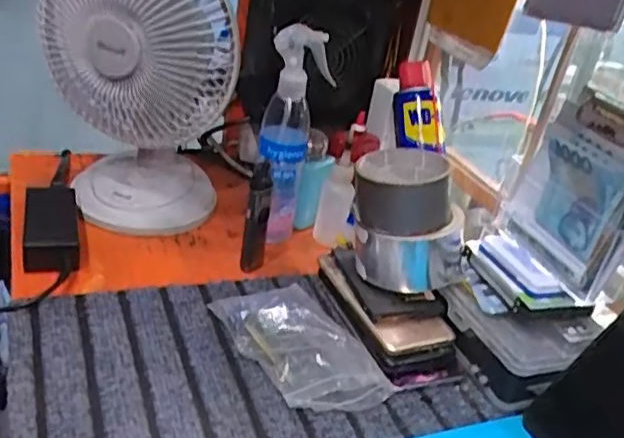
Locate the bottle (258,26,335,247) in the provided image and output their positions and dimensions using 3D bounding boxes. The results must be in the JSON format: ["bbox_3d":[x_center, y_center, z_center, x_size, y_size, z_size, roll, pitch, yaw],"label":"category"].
[{"bbox_3d":[-0.021,-0.076,0.655,0.073,0.215,0.064,6,29,-8],"label":"bottle"}]

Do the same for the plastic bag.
[{"bbox_3d":[-0.011,0.103,0.514,0.080,0.035,0.133,-10,35,-33],"label":"plastic bag"}]

